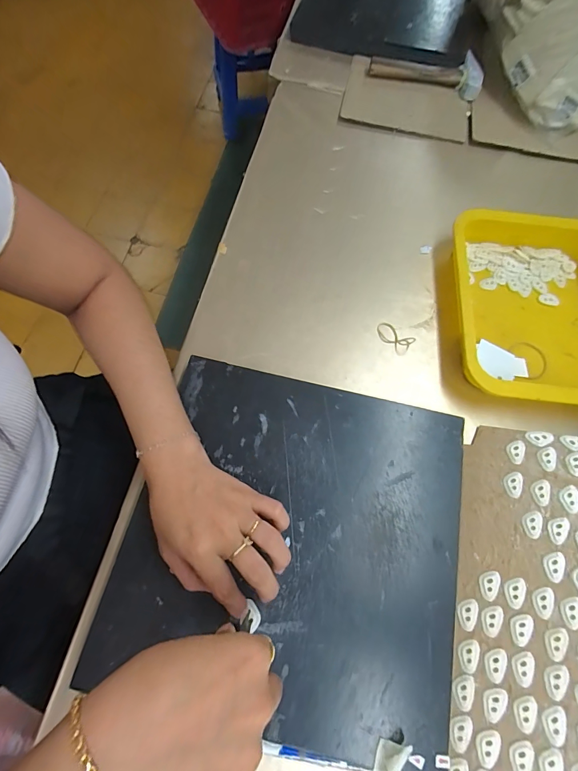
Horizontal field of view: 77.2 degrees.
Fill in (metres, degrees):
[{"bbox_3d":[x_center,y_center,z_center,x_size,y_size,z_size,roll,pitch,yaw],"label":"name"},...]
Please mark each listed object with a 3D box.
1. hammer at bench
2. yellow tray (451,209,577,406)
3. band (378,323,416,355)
[{"bbox_3d":[0.230,-0.528,0.608,0.183,0.032,0.064,12,69,4],"label":"hammer at bench"},{"bbox_3d":[0.307,-0.095,0.439,0.214,0.042,0.254,6,68,2],"label":"yellow tray"},{"bbox_3d":[0.128,-0.059,0.442,0.047,0.010,0.026,38,73,13],"label":"band"}]

